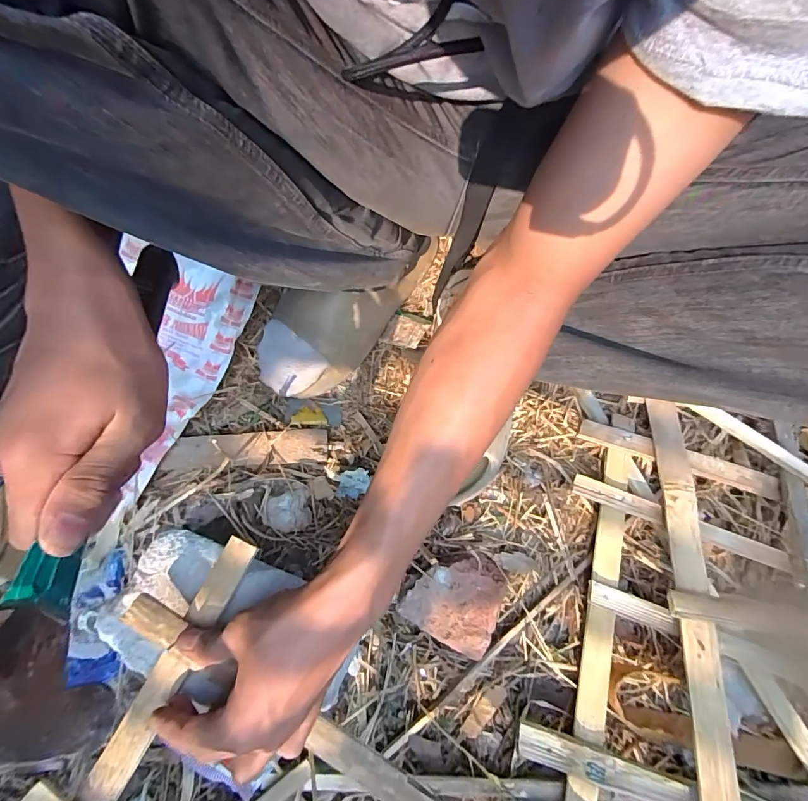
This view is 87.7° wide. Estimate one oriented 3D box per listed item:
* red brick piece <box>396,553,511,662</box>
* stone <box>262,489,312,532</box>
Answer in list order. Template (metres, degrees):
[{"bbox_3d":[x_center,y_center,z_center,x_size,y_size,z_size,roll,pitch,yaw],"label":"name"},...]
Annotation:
[{"bbox_3d":[0.048,0.175,0.380,0.080,0.034,0.078,30,67,5],"label":"red brick piece"},{"bbox_3d":[-0.115,0.109,0.413,0.039,0.024,0.038,0,68,0],"label":"stone"}]

